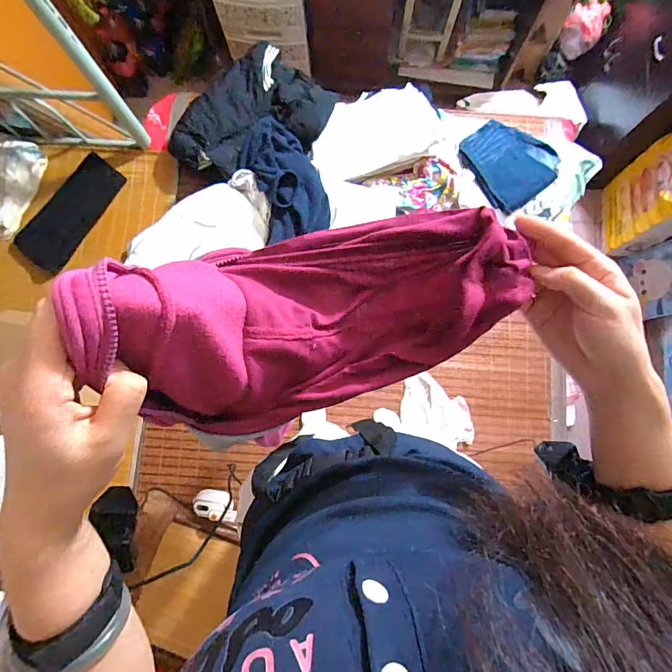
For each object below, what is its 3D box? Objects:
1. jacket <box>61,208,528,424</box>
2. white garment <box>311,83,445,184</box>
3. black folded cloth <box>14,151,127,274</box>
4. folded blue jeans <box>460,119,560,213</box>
[{"bbox_3d":[-0.016,-0.024,0.302,0.289,0.124,0.141,-18,82,-23],"label":"jacket"},{"bbox_3d":[0.119,-0.691,1.359,0.433,0.058,0.271,-22,83,-2],"label":"white garment"},{"bbox_3d":[-0.940,-0.436,1.439,0.174,0.025,0.432,37,91,-5],"label":"black folded cloth"},{"bbox_3d":[0.586,-0.593,1.364,0.260,0.044,0.293,-35,83,-4],"label":"folded blue jeans"}]

